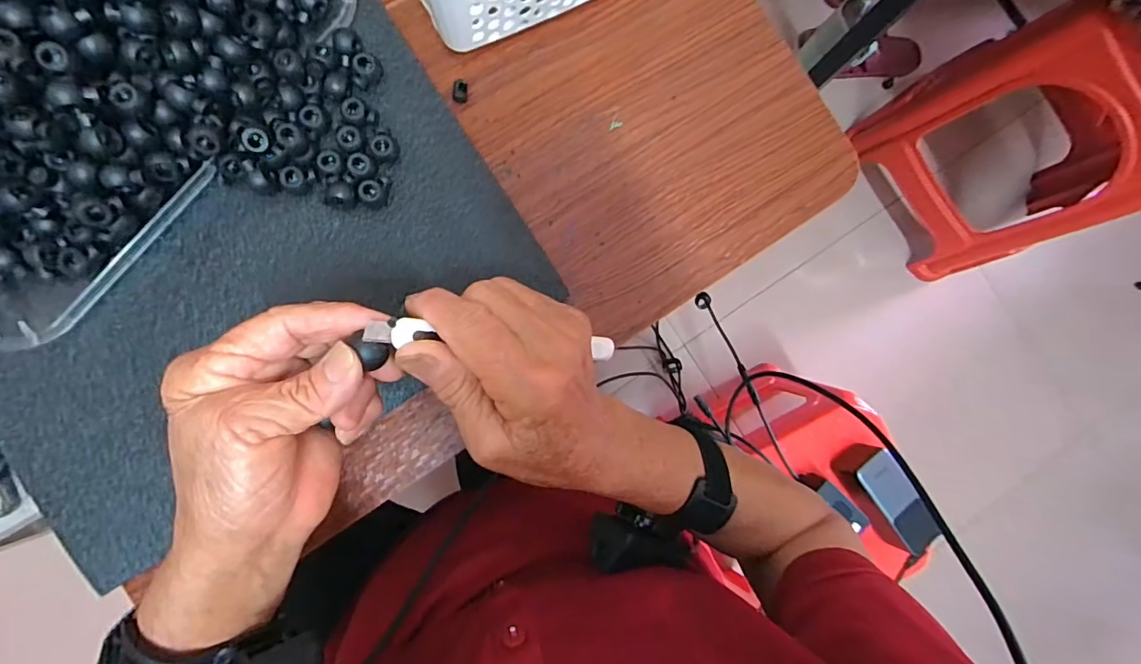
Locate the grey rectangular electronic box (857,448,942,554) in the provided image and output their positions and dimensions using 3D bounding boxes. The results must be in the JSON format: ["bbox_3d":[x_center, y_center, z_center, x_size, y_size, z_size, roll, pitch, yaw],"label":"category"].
[{"bbox_3d":[0.412,0.214,0.608,0.055,0.013,0.125,-30,85,-22],"label":"grey rectangular electronic box"}]

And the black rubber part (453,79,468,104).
[{"bbox_3d":[-0.076,-0.167,0.338,0.010,0.008,0.016,0,89,-9],"label":"black rubber part"}]

